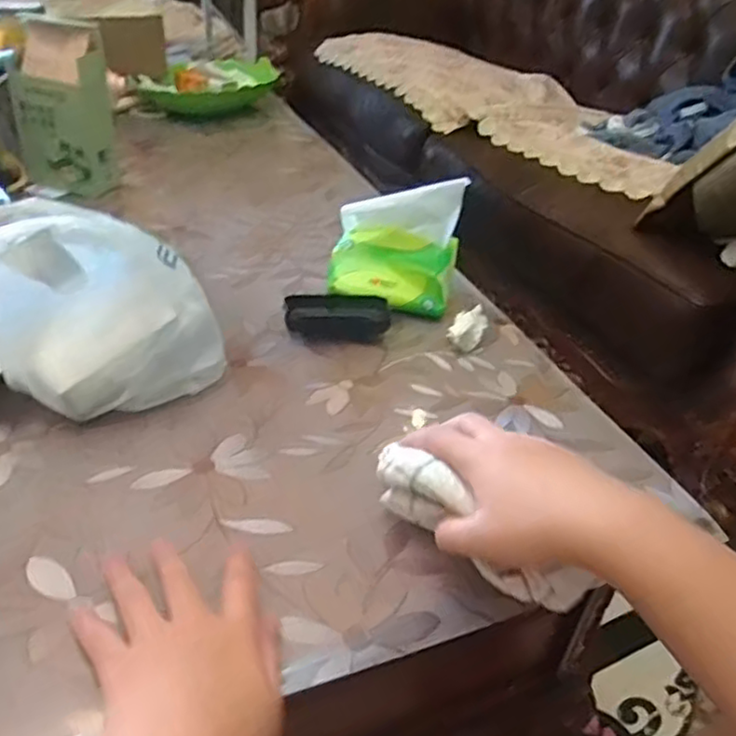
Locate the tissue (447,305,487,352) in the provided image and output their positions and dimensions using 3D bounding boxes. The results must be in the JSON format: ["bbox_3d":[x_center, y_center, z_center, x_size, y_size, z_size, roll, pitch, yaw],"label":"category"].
[{"bbox_3d":[0.105,-0.043,0.707,0.029,0.032,0.047,19,39,16],"label":"tissue"}]

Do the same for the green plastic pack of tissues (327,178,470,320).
[{"bbox_3d":[0.031,-0.137,0.737,0.133,0.126,0.066,9,37,3],"label":"green plastic pack of tissues"}]

